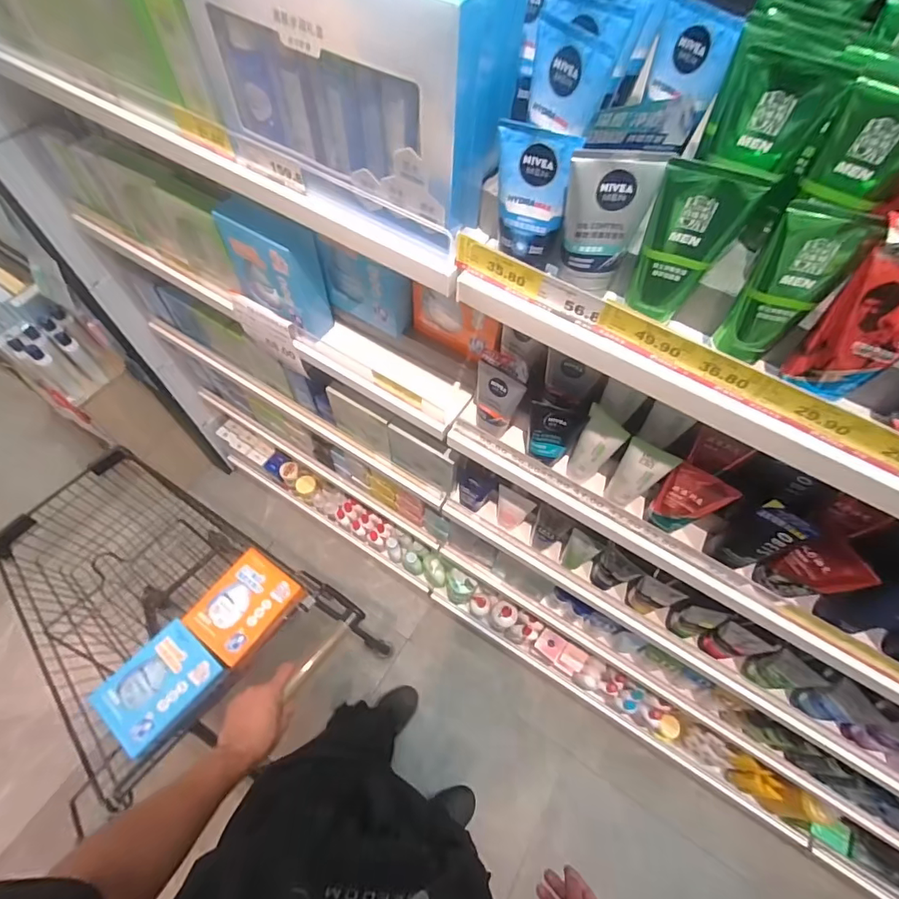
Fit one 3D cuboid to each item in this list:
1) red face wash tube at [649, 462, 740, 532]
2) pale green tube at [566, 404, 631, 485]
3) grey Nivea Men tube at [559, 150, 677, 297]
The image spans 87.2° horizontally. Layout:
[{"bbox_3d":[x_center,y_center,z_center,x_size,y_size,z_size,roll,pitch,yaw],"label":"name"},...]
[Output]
[{"bbox_3d":[0.296,0.067,0.591,0.068,0.113,0.034,37,66,17],"label":"red face wash tube"},{"bbox_3d":[0.190,0.006,0.631,0.052,0.134,0.038,31,64,14],"label":"pale green tube"},{"bbox_3d":[0.124,-0.187,0.396,0.066,0.119,0.033,4,48,0],"label":"grey Nivea Men tube"}]

